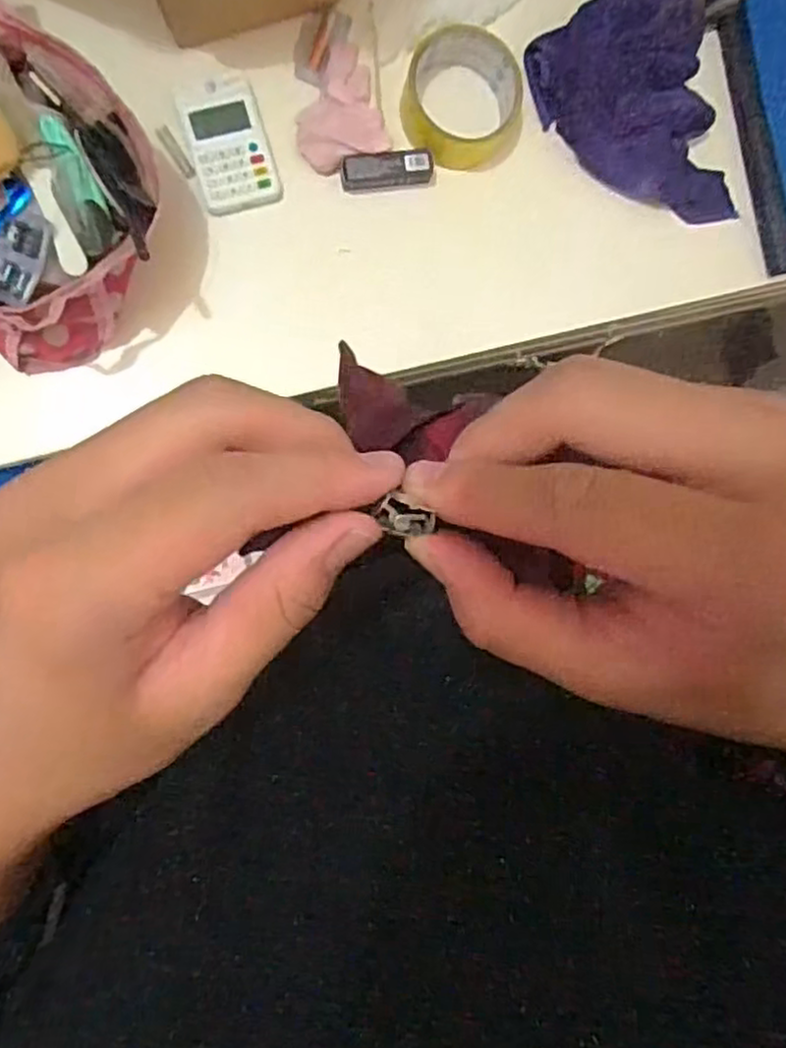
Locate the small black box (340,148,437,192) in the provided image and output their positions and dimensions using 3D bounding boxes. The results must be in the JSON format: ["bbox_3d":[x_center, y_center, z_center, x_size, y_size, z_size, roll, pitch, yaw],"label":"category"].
[{"bbox_3d":[-0.004,-0.262,0.528,0.068,0.019,0.020,-10,94,-8],"label":"small black box"}]

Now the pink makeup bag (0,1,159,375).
[{"bbox_3d":[-0.237,-0.211,0.450,0.168,0.105,0.157,39,86,-8],"label":"pink makeup bag"}]

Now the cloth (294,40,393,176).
[{"bbox_3d":[-0.042,-0.308,0.522,0.064,0.020,0.088,-16,94,-8],"label":"cloth"}]

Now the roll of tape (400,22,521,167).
[{"bbox_3d":[0.052,-0.312,0.526,0.088,0.033,0.085,0,92,-9],"label":"roll of tape"}]

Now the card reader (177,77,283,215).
[{"bbox_3d":[-0.118,-0.273,0.514,0.056,0.022,0.084,-19,95,-7],"label":"card reader"}]

